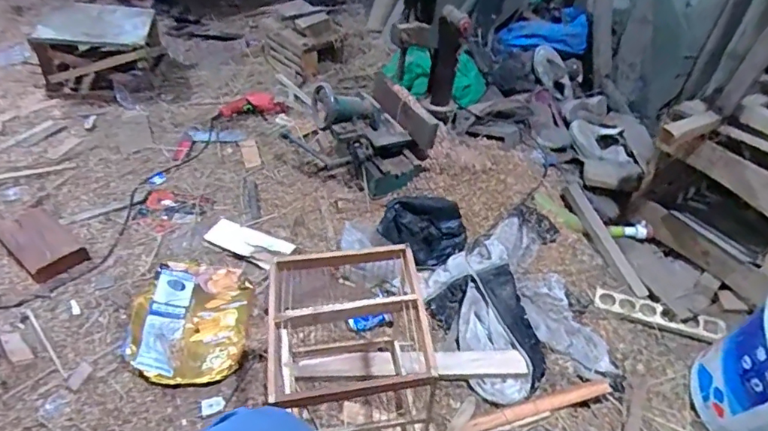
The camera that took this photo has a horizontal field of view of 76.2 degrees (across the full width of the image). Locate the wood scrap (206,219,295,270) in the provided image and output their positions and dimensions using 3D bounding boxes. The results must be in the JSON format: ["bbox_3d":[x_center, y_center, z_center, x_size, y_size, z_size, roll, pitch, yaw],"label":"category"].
[{"bbox_3d":[-0.328,0.066,1.183,0.209,0.022,0.083,18,46,17],"label":"wood scrap"}]

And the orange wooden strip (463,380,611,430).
[{"bbox_3d":[0.290,0.366,0.934,0.308,0.012,0.028,-8,43,-16],"label":"orange wooden strip"}]

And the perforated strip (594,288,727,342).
[{"bbox_3d":[0.624,0.224,1.124,0.262,0.022,0.057,16,62,25],"label":"perforated strip"}]

